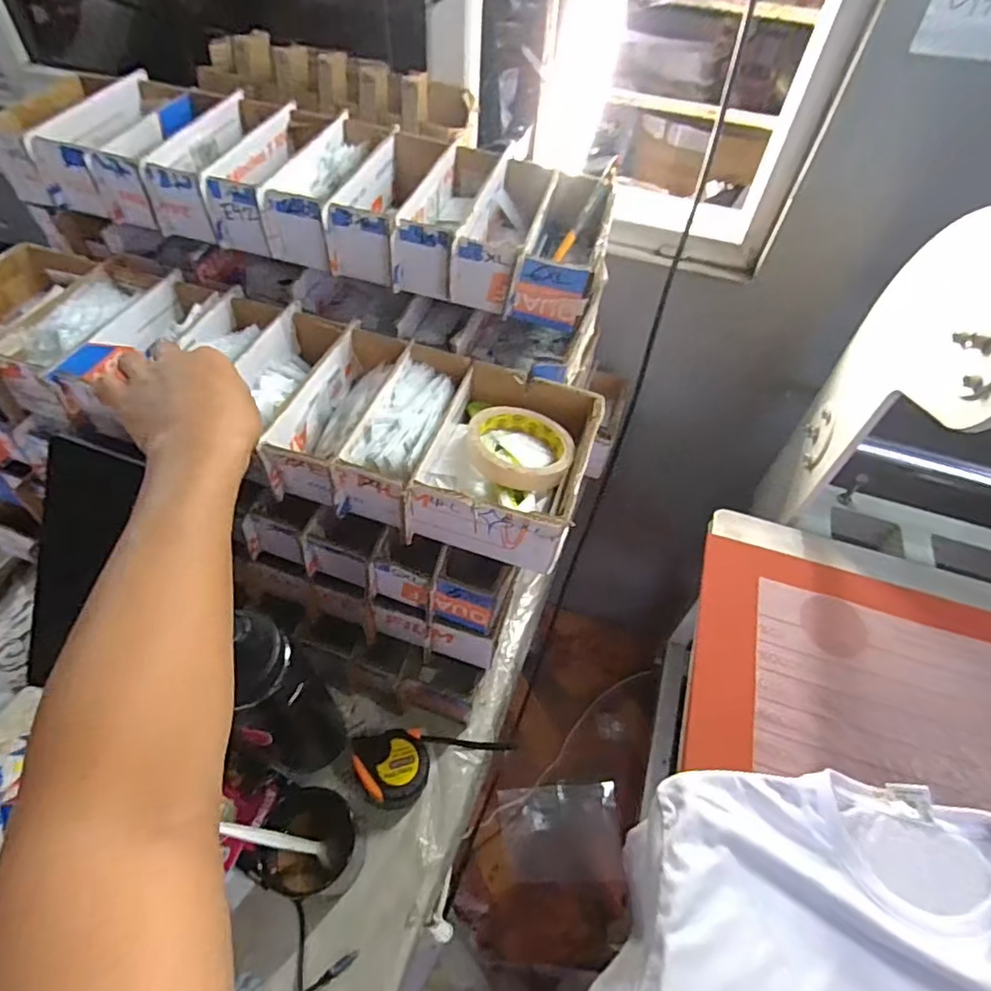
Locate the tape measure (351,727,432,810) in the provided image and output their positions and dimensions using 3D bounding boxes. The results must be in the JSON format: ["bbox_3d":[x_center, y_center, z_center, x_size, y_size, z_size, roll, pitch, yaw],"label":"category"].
[{"bbox_3d":[-0.105,0.280,0.603,0.070,0.050,0.070,2,52,-3],"label":"tape measure"}]

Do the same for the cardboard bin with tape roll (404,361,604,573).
[{"bbox_3d":[0.013,-0.030,0.520,0.133,0.066,0.170,16,53,8],"label":"cardboard bin with tape roll"}]

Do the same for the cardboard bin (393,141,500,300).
[{"bbox_3d":[-0.045,-0.280,0.594,0.062,0.074,0.194,13,52,6],"label":"cardboard bin"}]

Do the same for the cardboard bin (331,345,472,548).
[{"bbox_3d":[-0.080,-0.055,0.529,0.073,0.063,0.171,17,53,8],"label":"cardboard bin"}]

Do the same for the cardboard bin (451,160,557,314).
[{"bbox_3d":[0.015,-0.259,0.581,0.067,0.073,0.177,16,53,8],"label":"cardboard bin"}]

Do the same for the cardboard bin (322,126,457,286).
[{"bbox_3d":[-0.101,-0.304,0.610,0.081,0.073,0.213,16,53,8],"label":"cardboard bin"}]

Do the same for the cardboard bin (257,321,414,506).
[{"bbox_3d":[-0.137,-0.076,0.543,0.070,0.069,0.185,16,53,8],"label":"cardboard bin"}]

